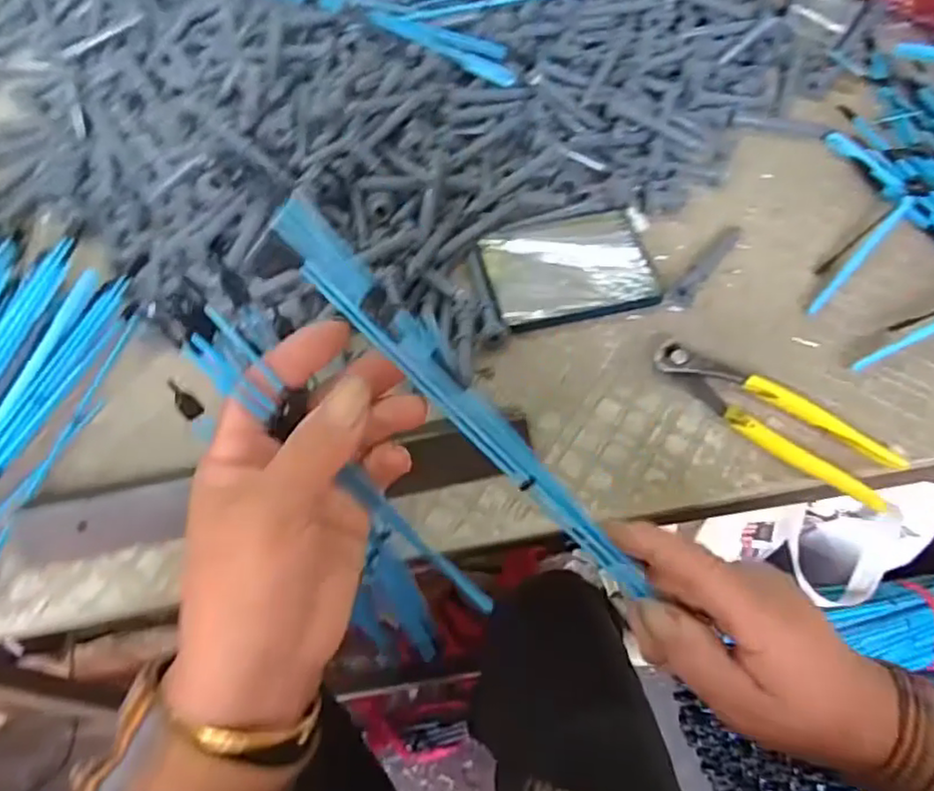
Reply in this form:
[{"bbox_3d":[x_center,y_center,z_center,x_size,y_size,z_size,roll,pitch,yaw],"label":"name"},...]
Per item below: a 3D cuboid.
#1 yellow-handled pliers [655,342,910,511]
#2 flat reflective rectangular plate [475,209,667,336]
[{"bbox_3d":[0.205,0.011,0.433,0.164,0.020,0.047,38,67,20],"label":"yellow-handled pliers"},{"bbox_3d":[0.080,-0.101,0.508,0.126,0.009,0.096,-10,60,-6],"label":"flat reflective rectangular plate"}]

